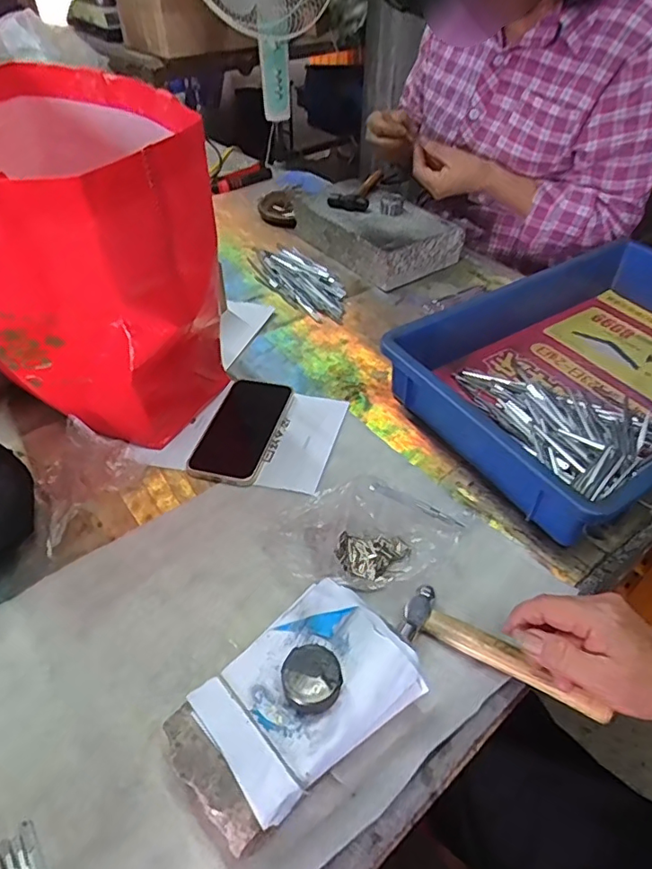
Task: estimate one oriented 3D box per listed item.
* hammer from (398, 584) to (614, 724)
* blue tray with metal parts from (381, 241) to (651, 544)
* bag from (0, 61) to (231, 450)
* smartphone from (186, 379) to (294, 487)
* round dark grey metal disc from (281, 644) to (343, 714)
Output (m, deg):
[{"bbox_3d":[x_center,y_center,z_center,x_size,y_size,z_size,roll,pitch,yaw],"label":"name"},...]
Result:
[{"bbox_3d":[0.130,0.167,0.408,0.151,0.022,0.043,24,51,24],"label":"hammer"},{"bbox_3d":[0.314,-0.079,0.611,0.424,0.081,0.283,-25,51,-21],"label":"blue tray with metal parts"},{"bbox_3d":[-0.219,-0.162,0.546,0.215,0.299,0.234,-13,47,-11],"label":"bag"},{"bbox_3d":[-0.092,-0.005,0.592,0.076,0.013,0.148,11,48,12],"label":"smartphone"},{"bbox_3d":[-0.009,0.161,0.361,0.037,0.020,0.036,1,46,-1],"label":"round dark grey metal disc"}]

